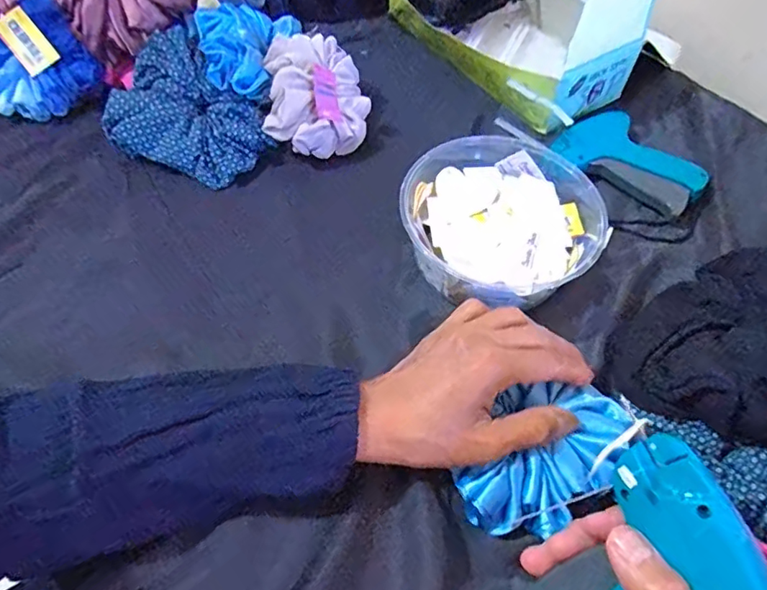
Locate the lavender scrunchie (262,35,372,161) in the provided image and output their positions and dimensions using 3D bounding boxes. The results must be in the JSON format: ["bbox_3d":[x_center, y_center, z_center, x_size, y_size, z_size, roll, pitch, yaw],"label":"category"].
[{"bbox_3d":[-0.058,-0.176,0.487,0.084,0.070,0.101,1,57,-3],"label":"lavender scrunchie"}]

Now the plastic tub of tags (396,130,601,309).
[{"bbox_3d":[0.090,-0.051,0.415,0.127,0.061,0.134,2,57,-3],"label":"plastic tub of tags"}]

